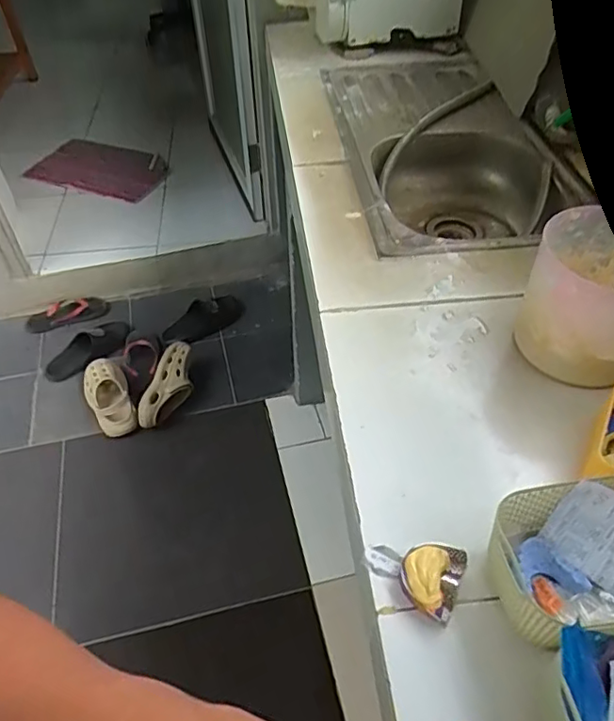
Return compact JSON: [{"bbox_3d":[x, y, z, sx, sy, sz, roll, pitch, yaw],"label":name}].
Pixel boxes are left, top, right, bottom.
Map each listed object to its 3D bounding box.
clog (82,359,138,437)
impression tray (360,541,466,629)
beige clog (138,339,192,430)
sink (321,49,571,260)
[{"bbox_3d":[-0.599,0.104,1.724,0.125,0.080,0.288,-21,50,-16],"label":"clog"},{"bbox_3d":[0.098,0.192,0.531,0.087,0.030,0.066,18,51,17],"label":"impression tray"},{"bbox_3d":[-0.405,0.075,1.719,0.102,0.119,0.286,14,68,15],"label":"beige clog"},{"bbox_3d":[0.253,-0.422,1.195,0.380,0.140,0.808,-4,48,-1],"label":"sink"}]

